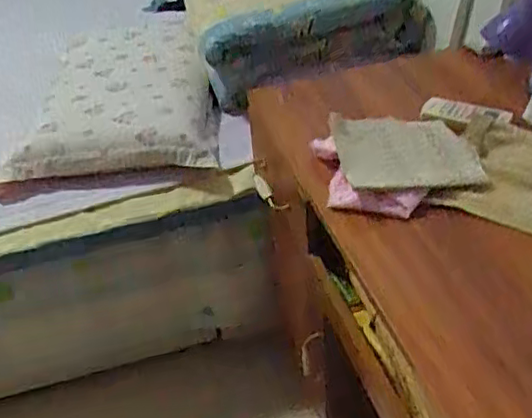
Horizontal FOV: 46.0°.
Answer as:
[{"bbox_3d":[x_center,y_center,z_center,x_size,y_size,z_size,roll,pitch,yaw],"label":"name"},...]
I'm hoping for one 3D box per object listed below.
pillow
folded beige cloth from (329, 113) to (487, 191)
[{"bbox_3d":[-0.340,-0.304,1.505,0.431,0.135,0.624,-5,39,0],"label":"pillow"},{"bbox_3d":[0.194,-0.086,0.866,0.192,0.040,0.137,-7,39,-2],"label":"folded beige cloth"}]

